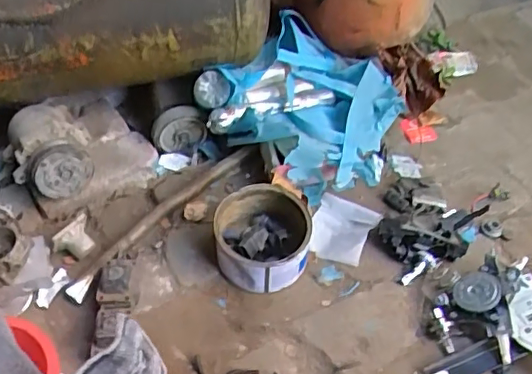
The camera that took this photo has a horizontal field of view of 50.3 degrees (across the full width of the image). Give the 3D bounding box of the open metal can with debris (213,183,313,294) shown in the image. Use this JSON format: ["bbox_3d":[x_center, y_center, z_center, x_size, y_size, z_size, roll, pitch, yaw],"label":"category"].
[{"bbox_3d":[-0.005,0.088,0.941,0.154,0.088,0.161,-2,49,-1],"label":"open metal can with debris"}]

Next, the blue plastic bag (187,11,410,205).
[{"bbox_3d":[0.091,-0.173,1.123,0.333,0.149,0.346,22,53,19],"label":"blue plastic bag"}]

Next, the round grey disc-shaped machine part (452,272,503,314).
[{"bbox_3d":[0.329,0.165,0.878,0.069,0.020,0.069,-13,51,17],"label":"round grey disc-shaped machine part"}]

